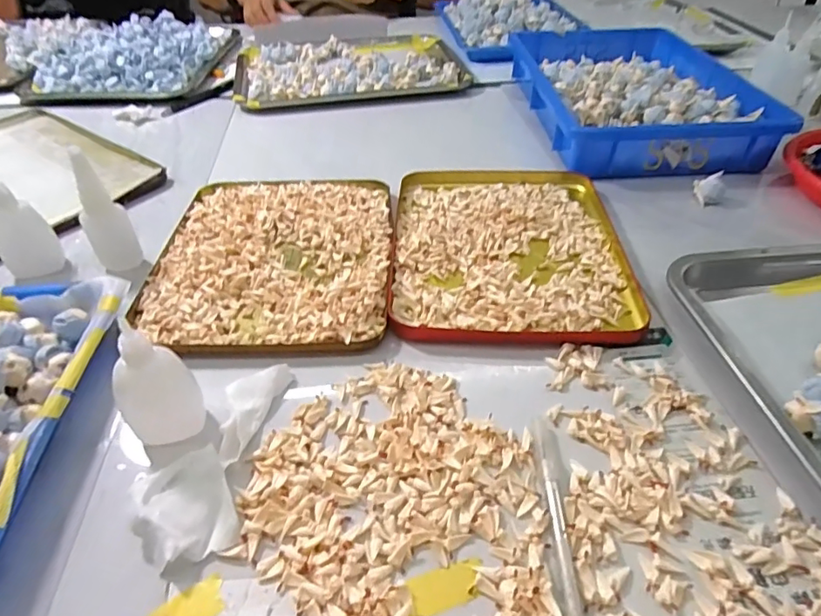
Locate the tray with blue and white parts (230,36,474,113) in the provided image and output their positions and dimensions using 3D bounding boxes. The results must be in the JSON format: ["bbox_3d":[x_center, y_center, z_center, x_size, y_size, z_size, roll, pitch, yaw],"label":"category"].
[{"bbox_3d":[-0.093,-0.383,0.831,0.346,0.025,0.246,-8,42,-9],"label":"tray with blue and white parts"}]

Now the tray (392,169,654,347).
[{"bbox_3d":[0.088,-0.067,0.485,0.202,0.016,0.256,1,41,2],"label":"tray"}]

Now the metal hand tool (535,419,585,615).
[{"bbox_3d":[0.082,0.121,0.283,0.010,0.006,0.143,1,41,2],"label":"metal hand tool"}]

